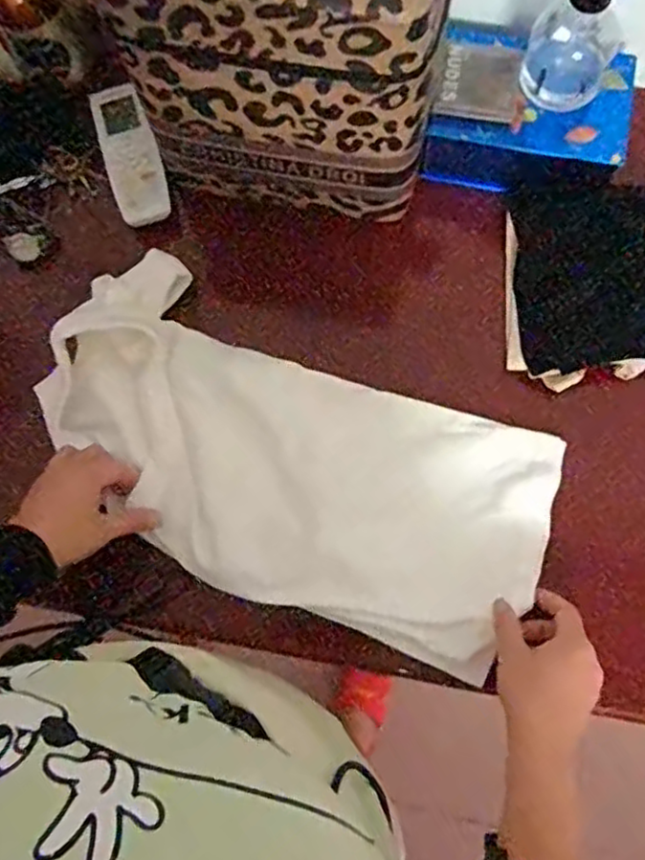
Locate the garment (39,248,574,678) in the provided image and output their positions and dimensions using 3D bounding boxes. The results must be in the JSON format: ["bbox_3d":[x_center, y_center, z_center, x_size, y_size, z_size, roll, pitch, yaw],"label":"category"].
[{"bbox_3d":[-0.029,0.021,0.574,0.440,0.030,0.224,27,77,7],"label":"garment"}]

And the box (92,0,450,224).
[{"bbox_3d":[-0.028,-0.304,0.537,0.237,0.232,0.143,16,76,6],"label":"box"}]

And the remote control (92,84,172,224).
[{"bbox_3d":[-0.186,-0.267,0.655,0.051,0.024,0.143,-20,75,-4],"label":"remote control"}]

